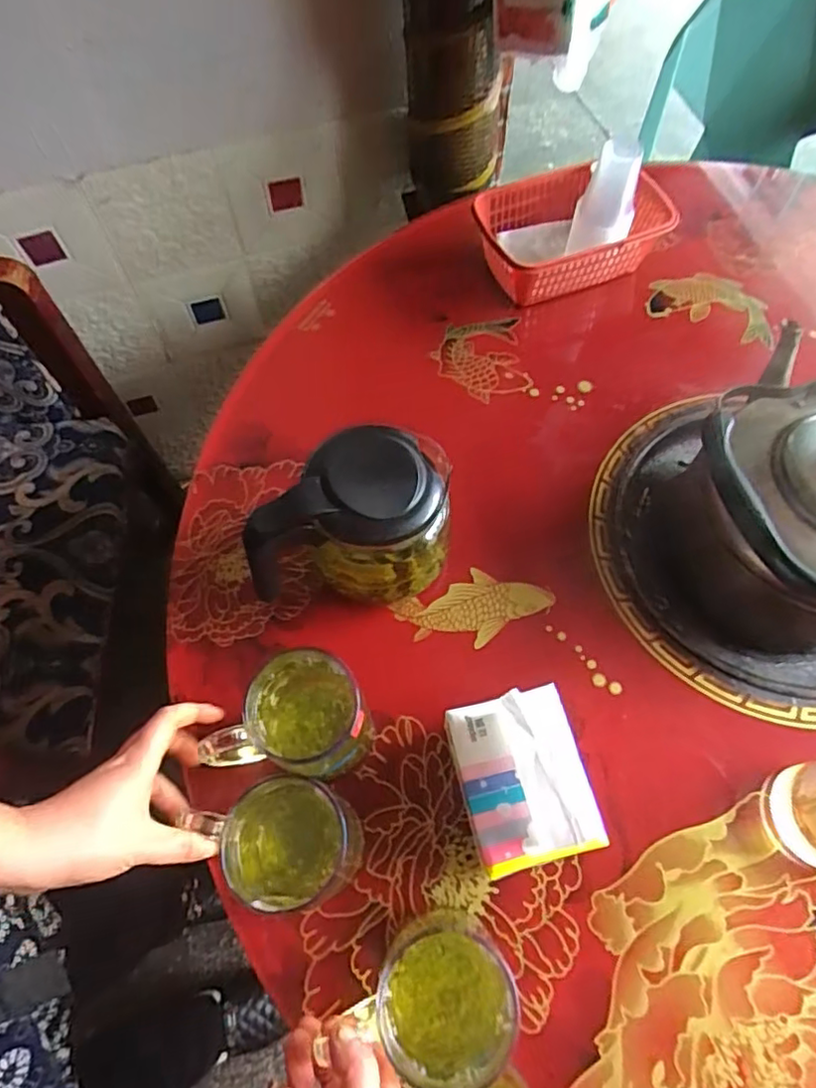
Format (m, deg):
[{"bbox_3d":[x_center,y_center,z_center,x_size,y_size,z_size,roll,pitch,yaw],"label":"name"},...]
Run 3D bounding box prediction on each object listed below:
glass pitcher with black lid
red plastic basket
[{"bbox_3d":[-0.048,-0.012,0.546,0.165,0.147,0.110,-8,64,-3],"label":"glass pitcher with black lid"},{"bbox_3d":[0.204,-0.402,0.798,0.249,0.078,0.159,-21,66,-9],"label":"red plastic basket"}]

